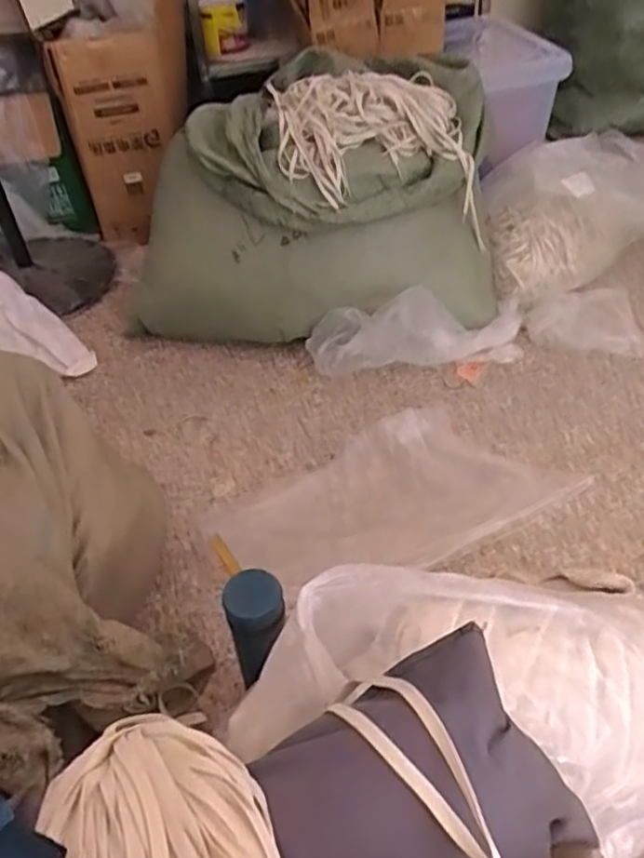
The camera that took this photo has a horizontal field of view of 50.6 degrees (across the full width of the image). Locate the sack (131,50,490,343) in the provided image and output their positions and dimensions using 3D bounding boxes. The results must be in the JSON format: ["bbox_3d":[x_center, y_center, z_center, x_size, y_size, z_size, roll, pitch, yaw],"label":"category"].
[{"bbox_3d":[-0.039,-0.396,1.283,0.673,0.429,0.329,-13,43,-8],"label":"sack"}]

